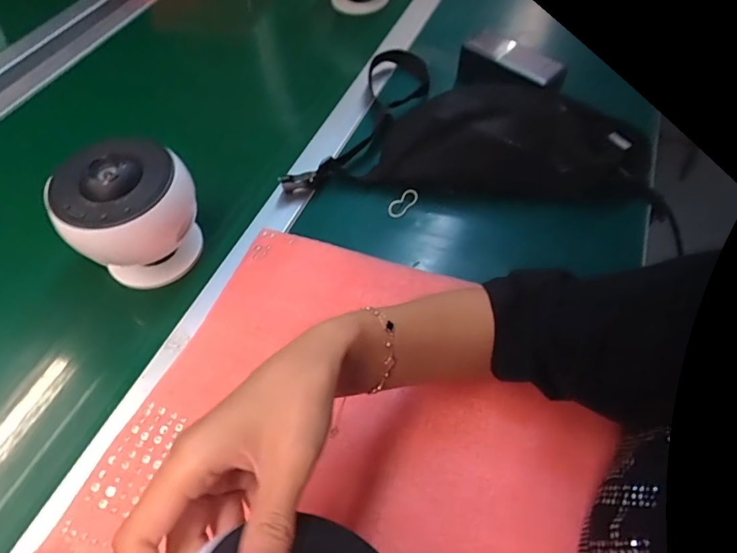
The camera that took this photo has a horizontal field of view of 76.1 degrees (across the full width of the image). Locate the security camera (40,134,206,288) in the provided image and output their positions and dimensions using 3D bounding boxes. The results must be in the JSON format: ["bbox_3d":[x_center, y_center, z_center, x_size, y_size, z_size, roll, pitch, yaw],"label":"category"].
[{"bbox_3d":[-0.214,-0.058,0.431,0.086,0.112,0.092,5,56,4],"label":"security camera"}]

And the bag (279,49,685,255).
[{"bbox_3d":[0.133,-0.147,0.512,0.406,0.088,0.195,14,57,10],"label":"bag"}]

